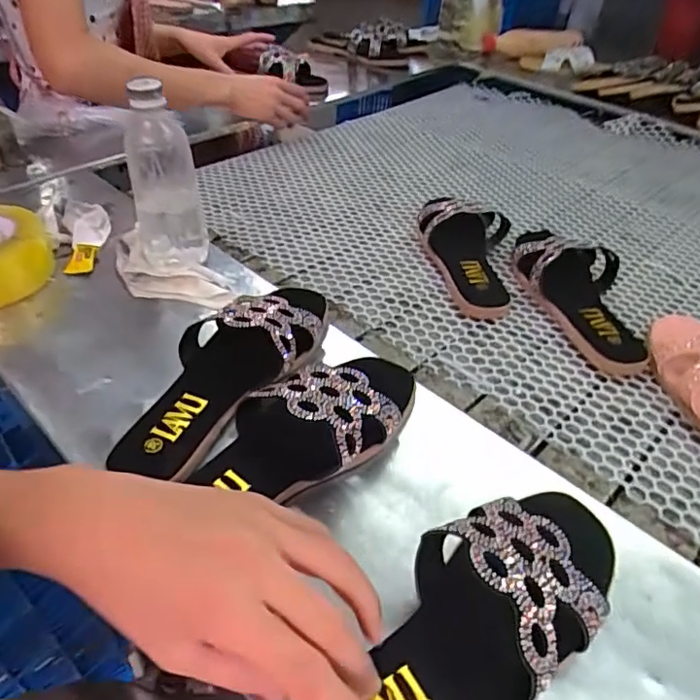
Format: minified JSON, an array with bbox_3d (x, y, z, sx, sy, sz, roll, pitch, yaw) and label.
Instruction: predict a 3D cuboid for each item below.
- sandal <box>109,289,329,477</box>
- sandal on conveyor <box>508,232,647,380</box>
[{"bbox_3d":[-0.095,0.007,0.443,0.091,0.051,0.225,18,44,17],"label":"sandal"},{"bbox_3d":[0.249,-0.075,0.590,0.102,0.057,0.232,-9,43,-12],"label":"sandal on conveyor"}]

